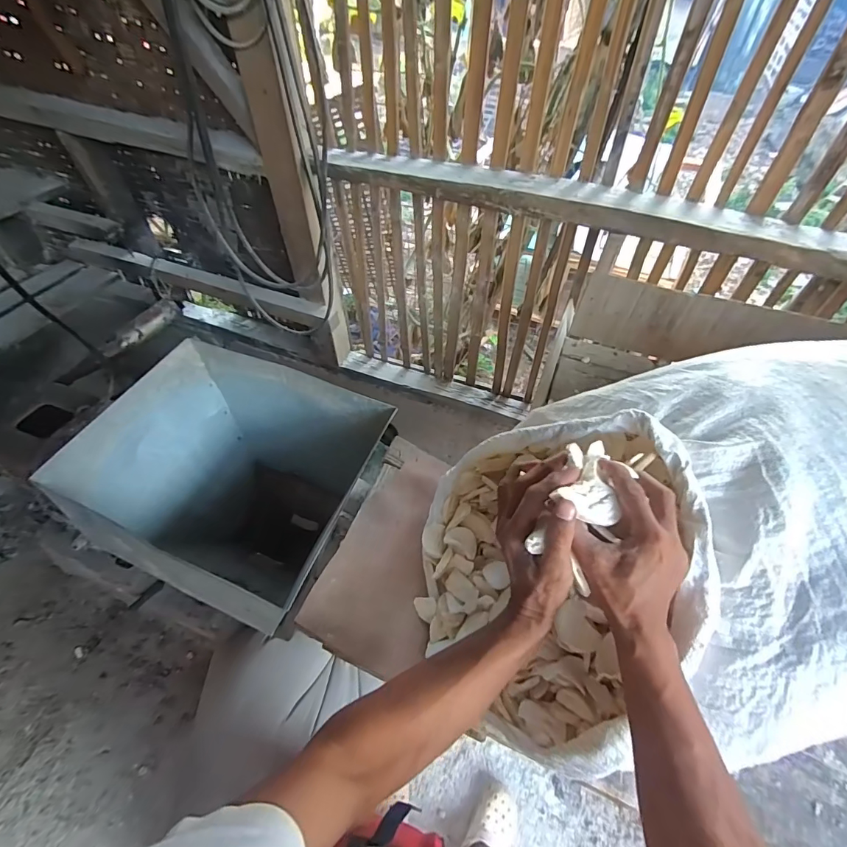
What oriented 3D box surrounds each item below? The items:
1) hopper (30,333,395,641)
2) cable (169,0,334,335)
[{"bbox_3d":[-0.213,0.098,0.532,0.269,0.258,0.235,23,54,16],"label":"hopper"},{"bbox_3d":[-0.357,-0.564,0.924,0.347,0.902,0.109,18,50,7],"label":"cable"}]

